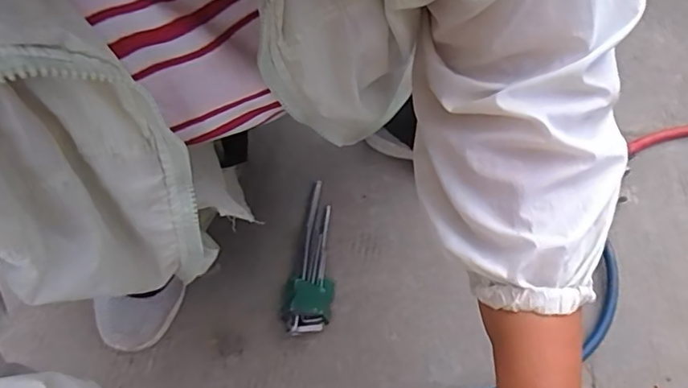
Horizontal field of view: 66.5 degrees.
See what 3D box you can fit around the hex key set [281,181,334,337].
[{"bbox_3d":[-0.037,0.067,0.621,0.055,0.031,0.205,5,52,1],"label":"hex key set"}]

